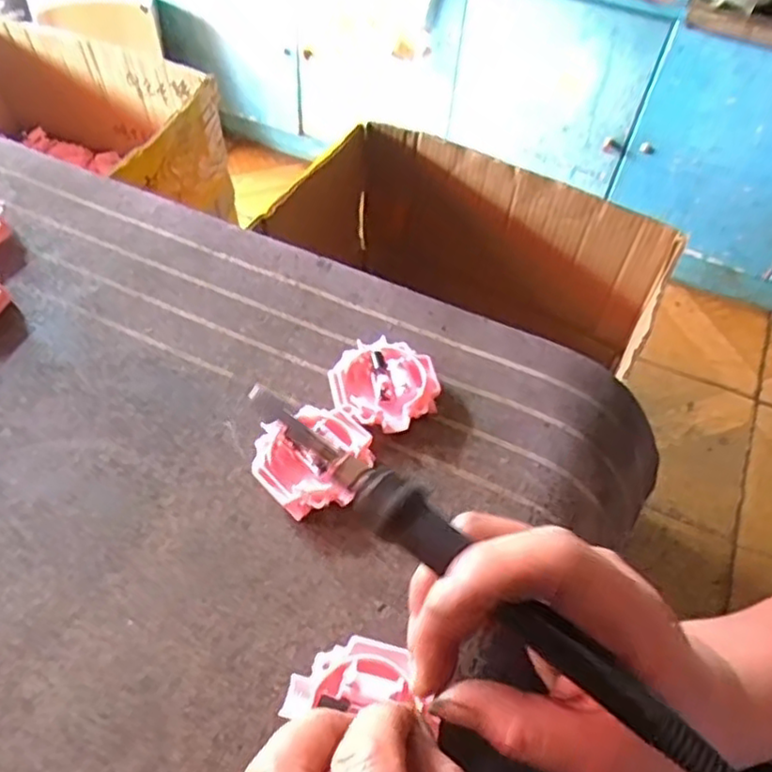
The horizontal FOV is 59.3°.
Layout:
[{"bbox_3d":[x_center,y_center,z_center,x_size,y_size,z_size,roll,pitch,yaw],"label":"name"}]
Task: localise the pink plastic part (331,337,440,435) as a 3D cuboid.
[{"bbox_3d":[-0.001,0.001,0.344,0.052,0.015,0.052,1,53,-2],"label":"pink plastic part"}]

